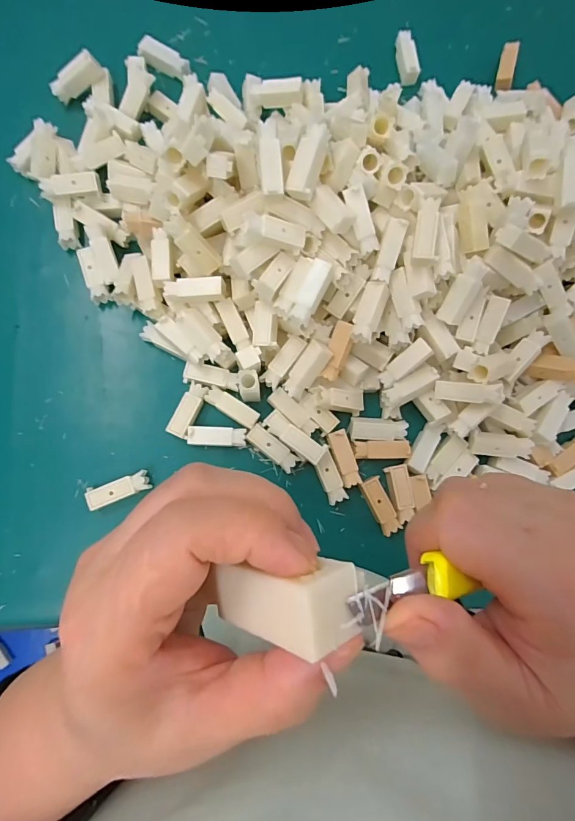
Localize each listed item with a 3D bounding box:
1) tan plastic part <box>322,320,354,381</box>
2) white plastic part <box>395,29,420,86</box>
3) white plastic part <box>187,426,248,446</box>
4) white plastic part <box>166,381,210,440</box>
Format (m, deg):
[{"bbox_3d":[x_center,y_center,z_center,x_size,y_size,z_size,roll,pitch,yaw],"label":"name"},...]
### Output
[{"bbox_3d":[0.055,-0.062,0.436,0.022,0.017,0.061,15,97,-2],"label":"tan plastic part"},{"bbox_3d":[0.160,-0.466,0.545,0.023,0.021,0.065,-7,83,-5],"label":"white plastic part"},{"bbox_3d":[-0.076,0.029,0.452,0.061,0.021,0.020,2,82,-4],"label":"white plastic part"},{"bbox_3d":[-0.108,0.000,0.449,0.023,0.017,0.060,23,81,-1],"label":"white plastic part"}]

